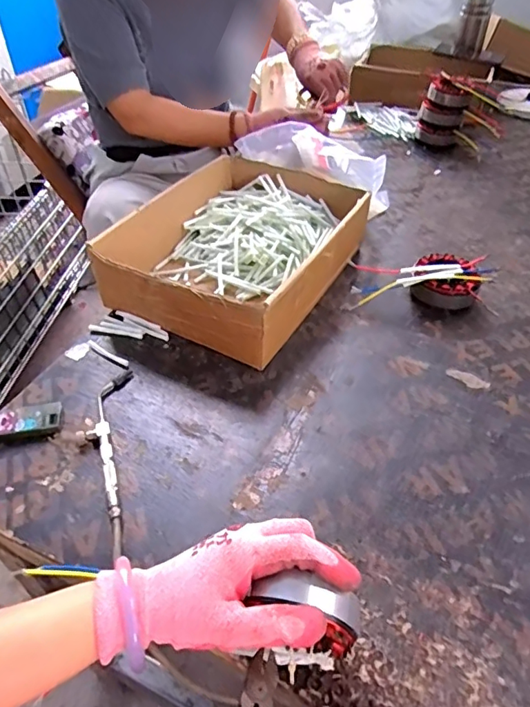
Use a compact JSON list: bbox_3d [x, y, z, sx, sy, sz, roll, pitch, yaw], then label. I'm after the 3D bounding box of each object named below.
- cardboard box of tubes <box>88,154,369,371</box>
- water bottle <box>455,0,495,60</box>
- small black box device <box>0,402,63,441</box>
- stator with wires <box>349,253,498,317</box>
[{"bbox_3d":[-0.026,-0.144,0.679,0.241,0.096,0.336,22,48,22],"label":"cardboard box of tubes"},{"bbox_3d":[0.505,-0.800,1.223,0.072,0.136,0.085,13,45,14],"label":"water bottle"},{"bbox_3d":[-0.238,0.069,0.504,0.066,0.015,0.035,-9,44,-10],"label":"small black box device"},{"bbox_3d":[0.207,-0.096,0.666,0.179,0.040,0.085,2,43,2],"label":"stator with wires"}]

